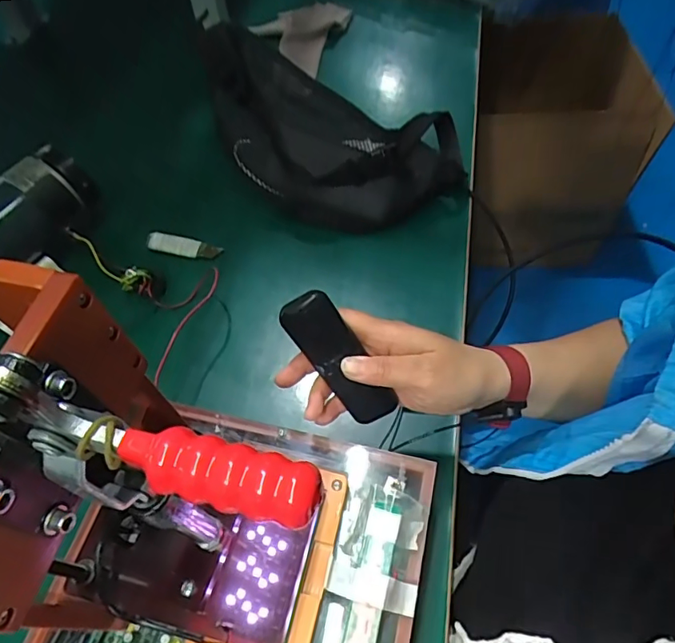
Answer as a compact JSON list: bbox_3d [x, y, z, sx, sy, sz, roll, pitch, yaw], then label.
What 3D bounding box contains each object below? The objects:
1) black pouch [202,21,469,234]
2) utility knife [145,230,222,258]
[{"bbox_3d":[0.010,-0.204,0.568,0.285,0.174,0.118,-6,57,-1],"label":"black pouch"},{"bbox_3d":[-0.181,-0.089,0.596,0.089,0.013,0.025,11,58,9],"label":"utility knife"}]

